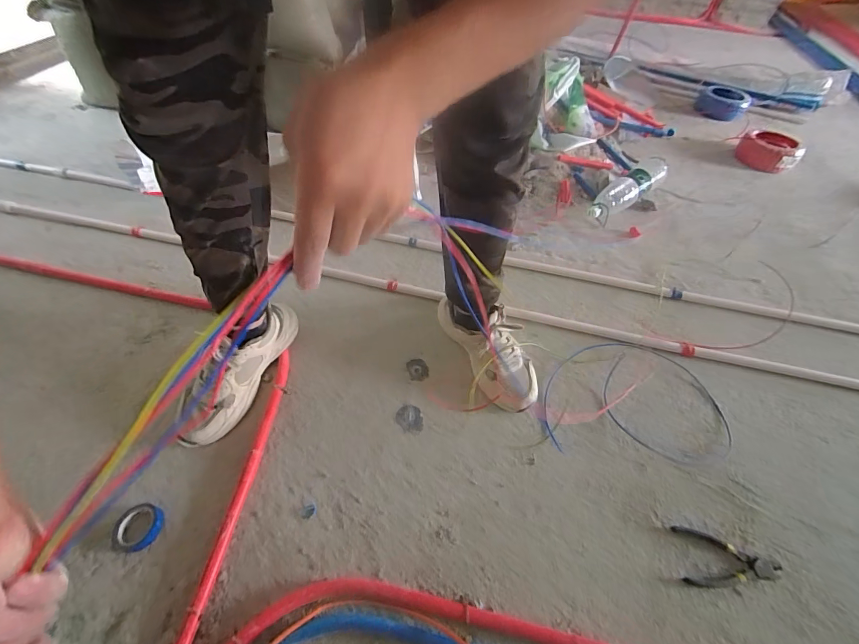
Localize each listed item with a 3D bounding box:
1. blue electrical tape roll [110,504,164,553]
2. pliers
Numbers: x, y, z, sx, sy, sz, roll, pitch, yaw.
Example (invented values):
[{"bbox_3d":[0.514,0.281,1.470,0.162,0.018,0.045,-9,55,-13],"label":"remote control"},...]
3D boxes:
[{"bbox_3d":[-0.435,0.309,0.570,0.054,0.026,0.064,13,53,6],"label":"blue electrical tape roll"},{"bbox_3d":[0.462,0.373,0.587,0.150,0.012,0.080,11,53,5],"label":"pliers"}]

